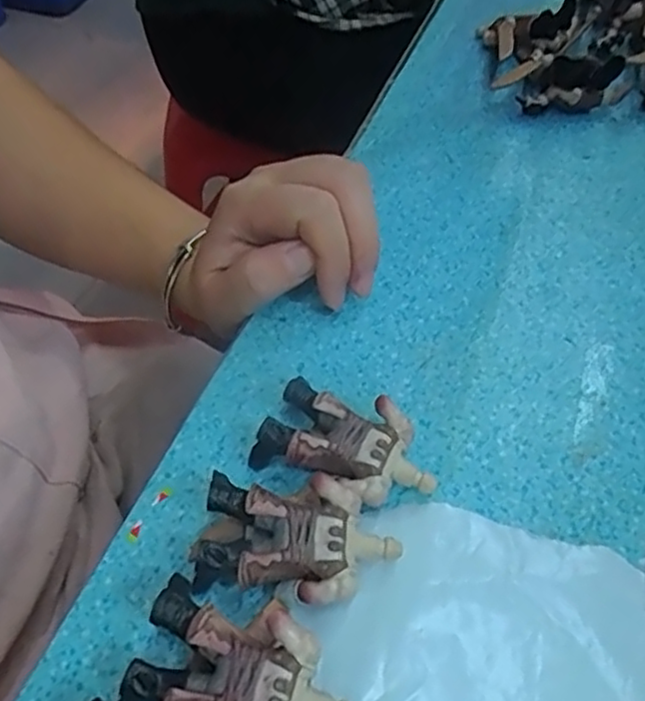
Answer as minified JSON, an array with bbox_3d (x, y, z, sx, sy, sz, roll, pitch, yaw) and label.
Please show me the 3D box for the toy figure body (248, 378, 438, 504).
[{"bbox_3d":[0.009,0.033,0.233,0.059,0.020,0.032,20,51,17],"label":"toy figure body"}]

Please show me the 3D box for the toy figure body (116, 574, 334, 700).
[{"bbox_3d":[-0.021,0.089,0.183,0.058,0.026,0.033,13,50,11],"label":"toy figure body"}]

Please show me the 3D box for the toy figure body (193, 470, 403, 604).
[{"bbox_3d":[-0.007,0.059,0.209,0.058,0.024,0.033,2,48,2],"label":"toy figure body"}]

